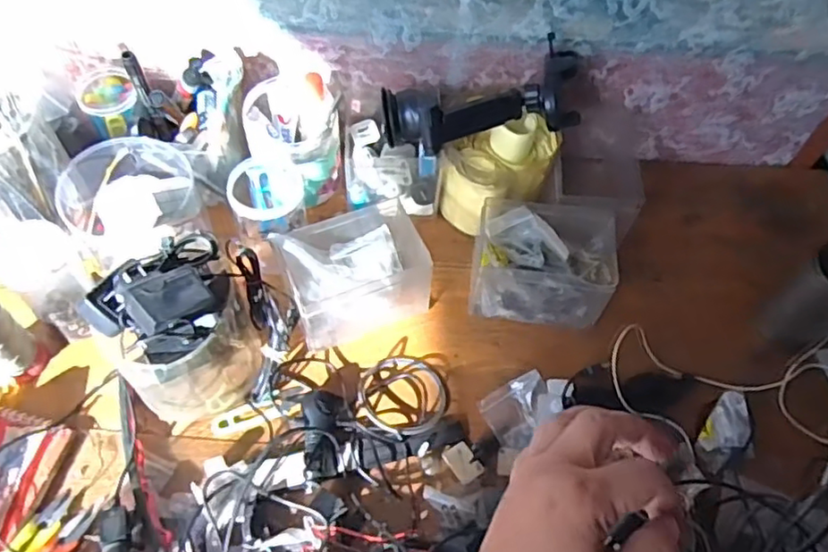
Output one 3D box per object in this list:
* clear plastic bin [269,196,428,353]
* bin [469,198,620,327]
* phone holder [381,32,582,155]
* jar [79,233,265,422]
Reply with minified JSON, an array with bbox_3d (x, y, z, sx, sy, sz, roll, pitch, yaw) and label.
[{"bbox_3d":[-0.062,-0.007,0.654,0.144,0.088,0.108,-20,60,-16],"label":"clear plastic bin"},{"bbox_3d":[0.130,-0.015,0.671,0.135,0.085,0.106,5,56,-1],"label":"bin"},{"bbox_3d":[0.076,-0.184,0.657,0.216,0.071,0.098,-4,57,-7],"label":"phone holder"},{"bbox_3d":[-0.204,0.041,0.567,0.127,0.152,0.110,-25,61,-19],"label":"jar"}]

